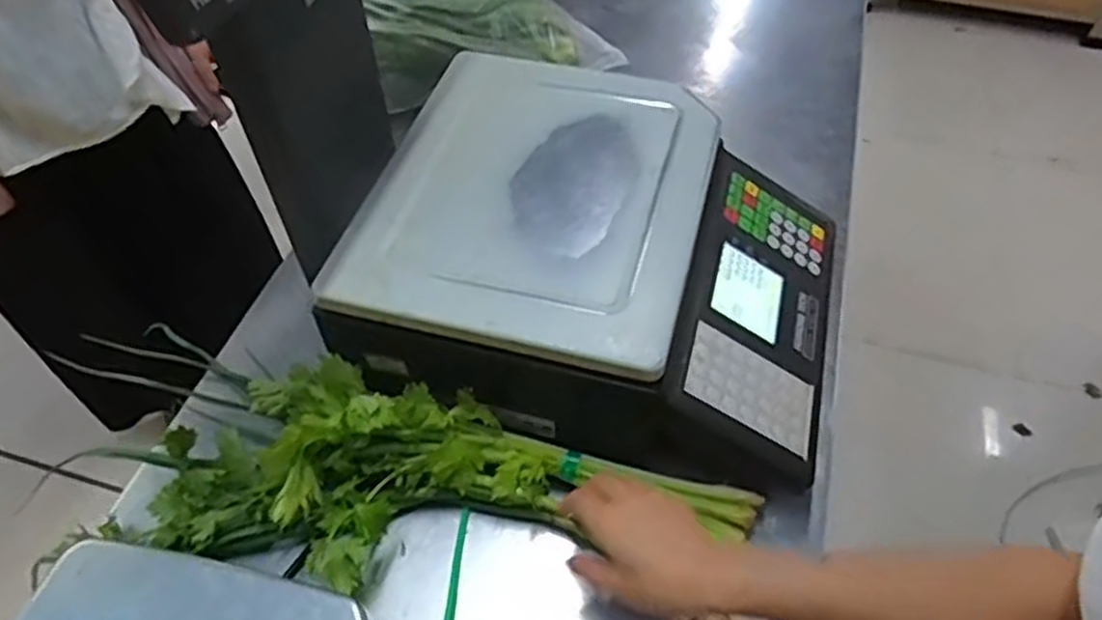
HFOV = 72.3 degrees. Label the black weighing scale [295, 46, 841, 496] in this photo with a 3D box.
[{"bbox_3d":[0.055,-0.063,0.717,0.428,0.121,0.361,12,53,10],"label":"black weighing scale"}]

